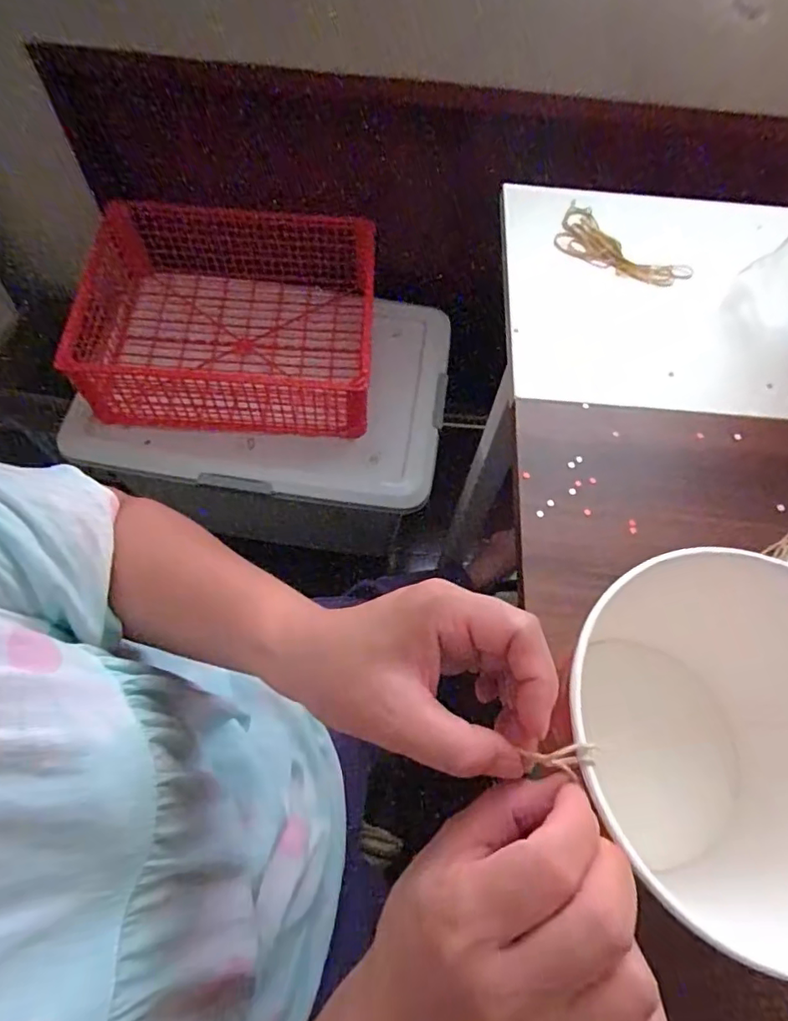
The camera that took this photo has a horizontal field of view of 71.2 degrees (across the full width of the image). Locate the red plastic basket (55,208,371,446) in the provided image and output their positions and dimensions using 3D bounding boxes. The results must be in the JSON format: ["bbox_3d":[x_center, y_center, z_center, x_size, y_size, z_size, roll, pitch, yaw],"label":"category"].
[{"bbox_3d":[-0.294,-0.318,0.911,0.512,0.149,0.339,3,64,-1],"label":"red plastic basket"}]

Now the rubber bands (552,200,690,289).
[{"bbox_3d":[0.221,-0.261,0.549,0.137,0.013,0.061,39,68,15],"label":"rubber bands"}]

